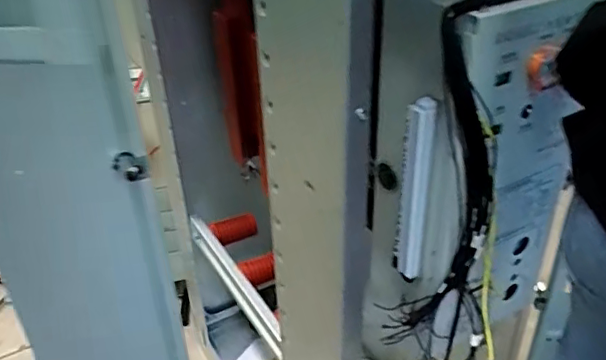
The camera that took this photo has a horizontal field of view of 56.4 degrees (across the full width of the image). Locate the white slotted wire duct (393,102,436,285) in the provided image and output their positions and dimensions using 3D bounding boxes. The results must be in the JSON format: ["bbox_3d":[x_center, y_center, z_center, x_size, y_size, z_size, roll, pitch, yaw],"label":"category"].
[{"bbox_3d":[0.177,0.022,0.908,0.045,0.321,0.035,0,33,4],"label":"white slotted wire duct"}]

